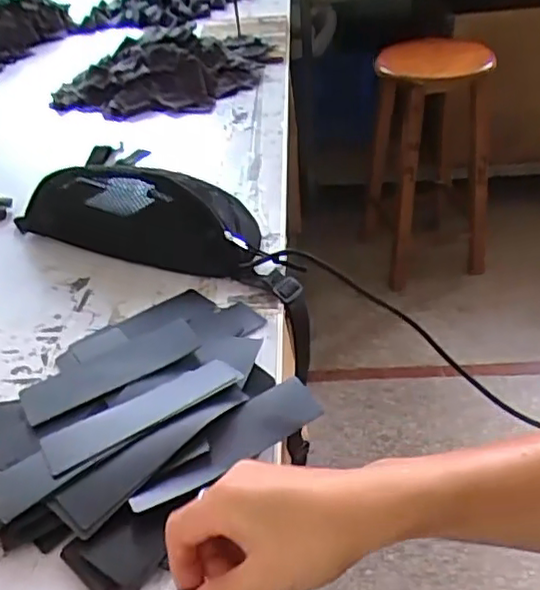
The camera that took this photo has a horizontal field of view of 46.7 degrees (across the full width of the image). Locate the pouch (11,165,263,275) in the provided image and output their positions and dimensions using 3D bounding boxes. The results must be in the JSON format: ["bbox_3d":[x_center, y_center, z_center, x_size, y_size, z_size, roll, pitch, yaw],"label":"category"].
[{"bbox_3d":[-0.147,-0.099,0.688,0.289,0.078,0.119,10,40,18],"label":"pouch"}]

